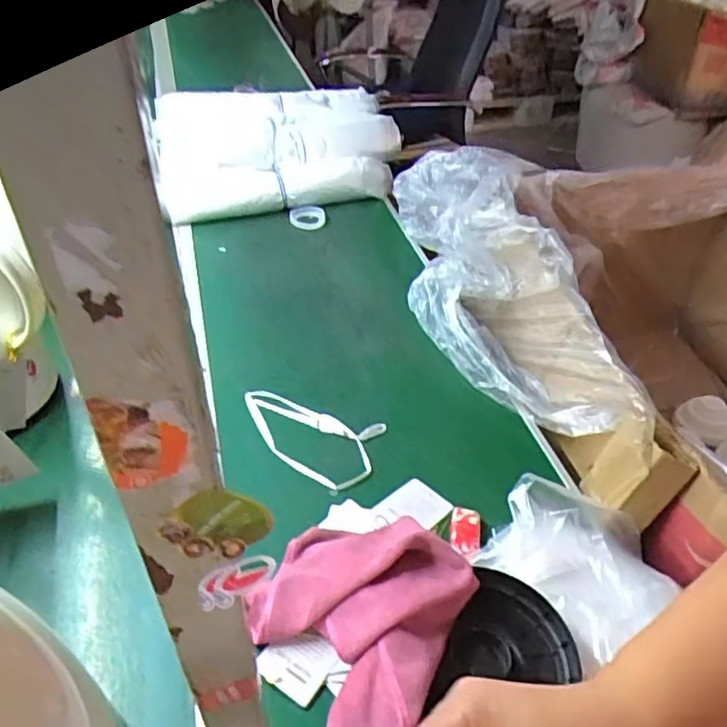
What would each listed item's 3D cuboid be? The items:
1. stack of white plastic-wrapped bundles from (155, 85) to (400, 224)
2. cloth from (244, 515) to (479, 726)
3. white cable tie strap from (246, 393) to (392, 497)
[{"bbox_3d":[-0.150,-0.384,1.116,0.418,0.132,0.282,-12,41,-16],"label":"stack of white plastic-wrapped bundles"},{"bbox_3d":[-0.011,0.187,0.483,0.160,0.060,0.160,22,43,23],"label":"cloth"},{"bbox_3d":[-0.065,0.076,0.657,0.160,0.005,0.101,13,40,13],"label":"white cable tie strap"}]

